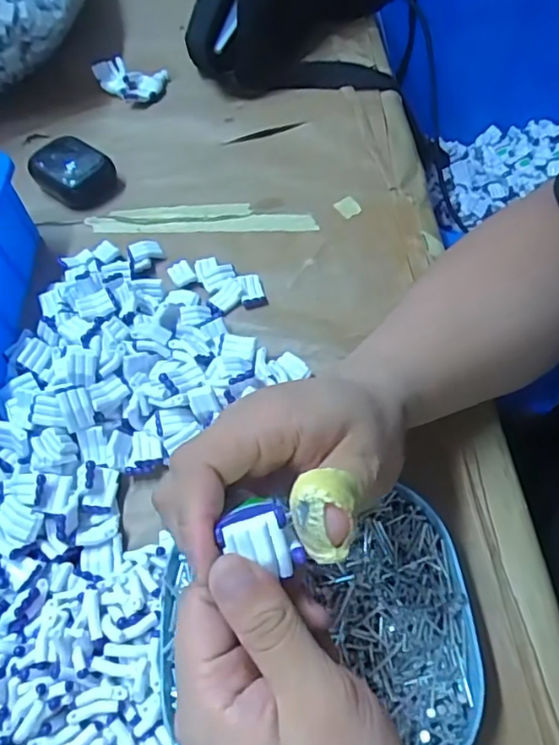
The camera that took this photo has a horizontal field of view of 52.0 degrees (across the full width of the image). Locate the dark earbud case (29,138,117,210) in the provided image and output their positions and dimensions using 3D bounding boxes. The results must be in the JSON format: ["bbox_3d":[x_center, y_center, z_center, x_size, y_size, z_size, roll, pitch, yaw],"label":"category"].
[{"bbox_3d":[-0.178,-0.172,0.490,0.068,0.024,0.054,32,65,23],"label":"dark earbud case"}]

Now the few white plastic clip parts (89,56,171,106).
[{"bbox_3d":[-0.150,-0.287,0.561,0.071,0.021,0.046,10,58,12],"label":"few white plastic clip parts"}]

